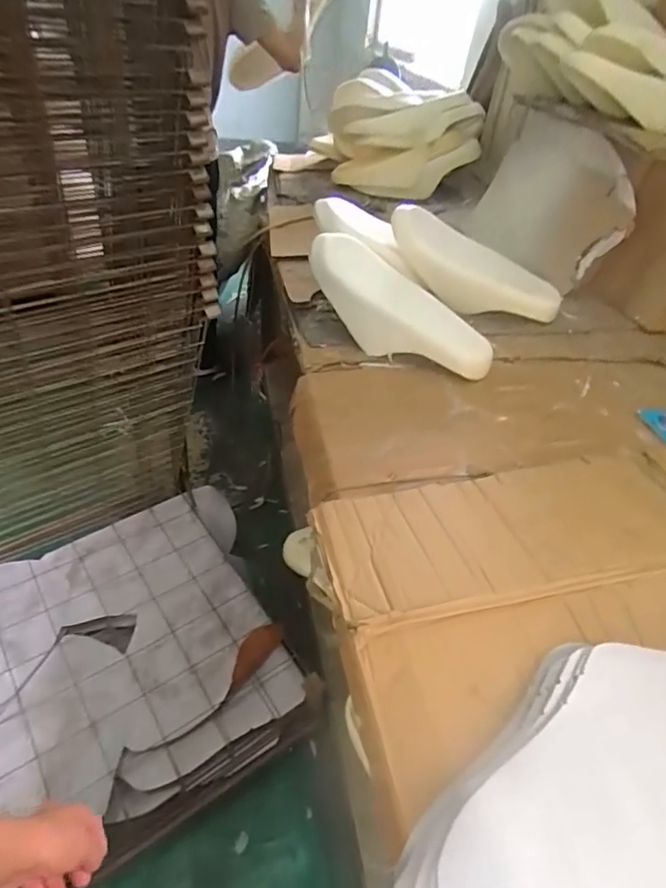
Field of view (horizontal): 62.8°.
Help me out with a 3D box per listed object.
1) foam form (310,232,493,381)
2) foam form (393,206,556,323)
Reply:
[{"bbox_3d":[0.128,-0.275,1.200,0.461,0.163,0.084,34,41,1],"label":"foam form"},{"bbox_3d":[0.353,-0.436,1.414,0.478,0.162,0.087,28,38,-2],"label":"foam form"}]

